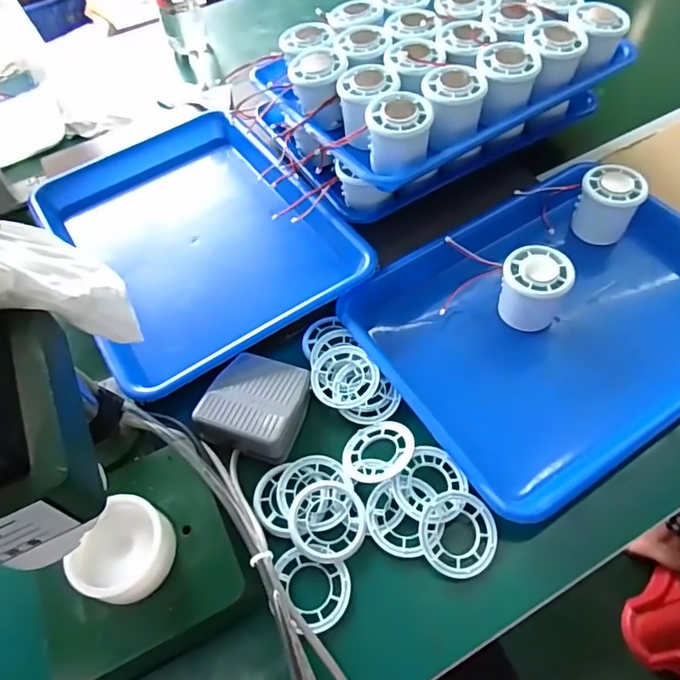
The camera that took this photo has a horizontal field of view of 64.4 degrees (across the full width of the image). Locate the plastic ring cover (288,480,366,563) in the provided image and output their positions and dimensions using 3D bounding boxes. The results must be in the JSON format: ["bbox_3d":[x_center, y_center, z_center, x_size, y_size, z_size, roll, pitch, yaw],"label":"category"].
[{"bbox_3d":[-0.009,0.131,0.394,0.053,0.009,0.056,5,57,9],"label":"plastic ring cover"}]

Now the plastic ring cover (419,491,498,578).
[{"bbox_3d":[0.083,0.135,0.379,0.056,0.010,0.054,-29,58,-14],"label":"plastic ring cover"}]

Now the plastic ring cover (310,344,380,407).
[{"bbox_3d":[0.005,0.032,0.459,0.055,0.011,0.057,1,56,6],"label":"plastic ring cover"}]

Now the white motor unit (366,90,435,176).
[{"bbox_3d":[0.052,-0.182,0.476,0.054,0.051,0.054,0,56,5],"label":"white motor unit"}]

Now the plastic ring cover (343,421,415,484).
[{"bbox_3d":[0.030,0.087,0.421,0.055,0.009,0.051,-38,39,-12],"label":"plastic ring cover"}]

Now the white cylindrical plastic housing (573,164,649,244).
[{"bbox_3d":[0.256,-0.129,0.519,0.053,0.053,0.050,-3,56,4],"label":"white cylindrical plastic housing"}]

